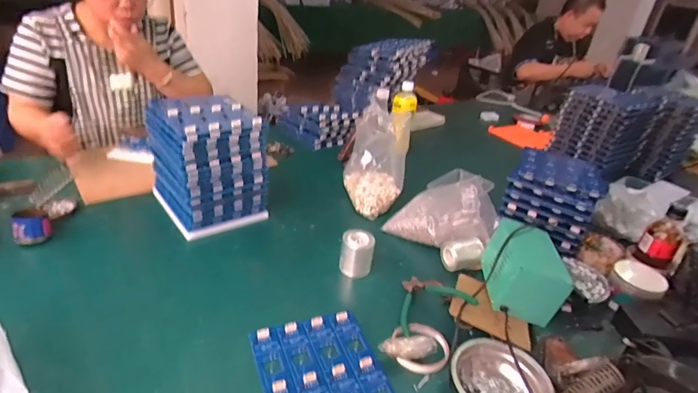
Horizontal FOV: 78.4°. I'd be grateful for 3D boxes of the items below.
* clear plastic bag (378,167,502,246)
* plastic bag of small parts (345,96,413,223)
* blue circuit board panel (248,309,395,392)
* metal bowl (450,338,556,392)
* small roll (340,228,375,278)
[{"bbox_3d":[0.195,0.022,0.890,0.210,0.153,0.105,16,30,17],"label":"clear plastic bag"},{"bbox_3d":[0.063,-0.091,0.991,0.111,0.219,0.166,-1,29,-14],"label":"plastic bag of small parts"},{"bbox_3d":[-0.035,0.238,0.577,0.159,0.010,0.186,-7,31,-24],"label":"blue circuit board panel"},{"bbox_3d":[0.198,0.251,0.566,0.128,0.044,0.125,5,28,-3],"label":"metal bowl"},{"bbox_3d":[0.015,0.104,0.791,0.059,0.072,0.048,9,28,5],"label":"small roll"}]

